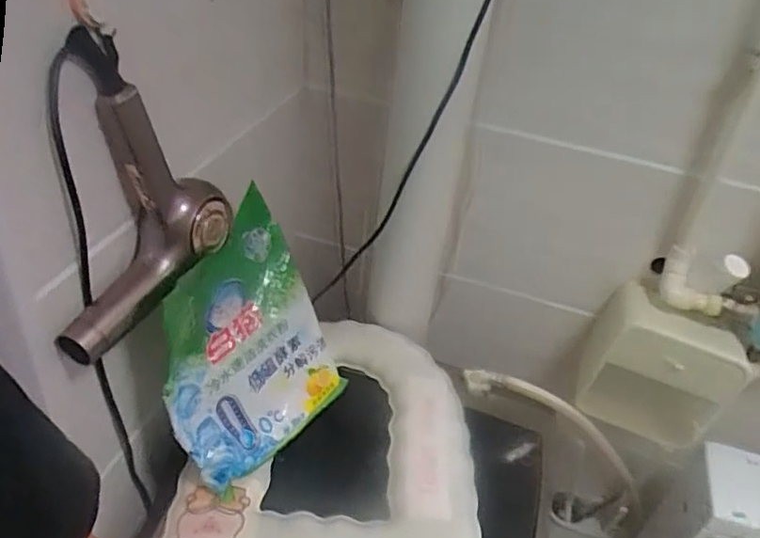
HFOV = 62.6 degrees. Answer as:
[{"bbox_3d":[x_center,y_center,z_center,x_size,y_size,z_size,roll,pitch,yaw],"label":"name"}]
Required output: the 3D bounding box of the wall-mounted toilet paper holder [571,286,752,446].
[{"bbox_3d":[0.431,0.161,0.987,0.224,0.211,0.117,27,41,24],"label":"wall-mounted toilet paper holder"}]

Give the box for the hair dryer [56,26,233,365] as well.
[{"bbox_3d":[-0.219,-0.066,0.567,0.083,0.259,0.197,14,37,7],"label":"hair dryer"}]

